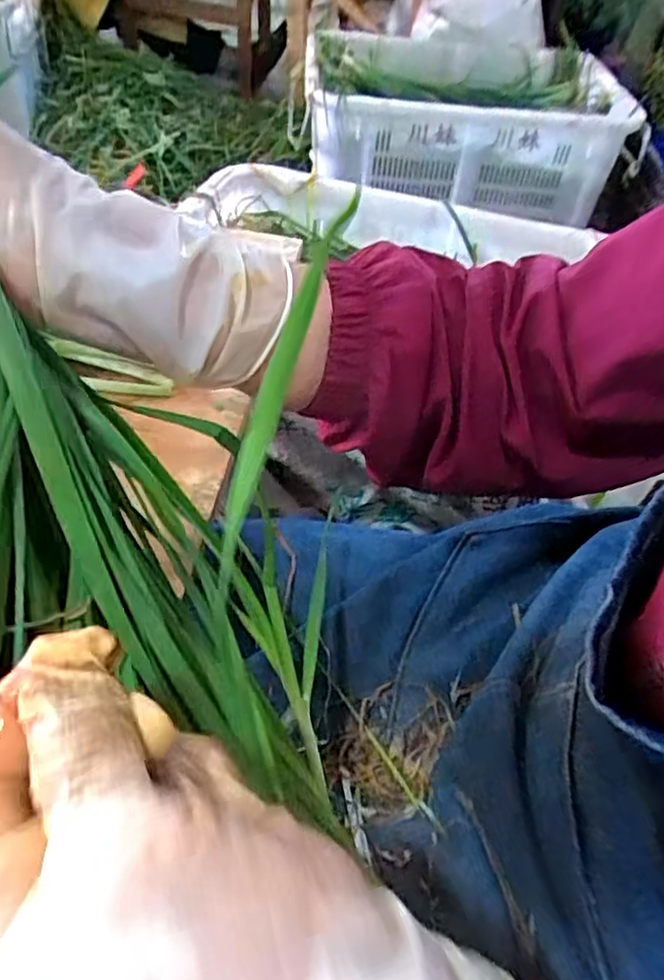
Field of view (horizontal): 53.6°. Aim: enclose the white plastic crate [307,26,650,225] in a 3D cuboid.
[{"bbox_3d":[0.235,-0.753,1.341,0.582,0.227,0.392,-2,48,-8],"label":"white plastic crate"}]

